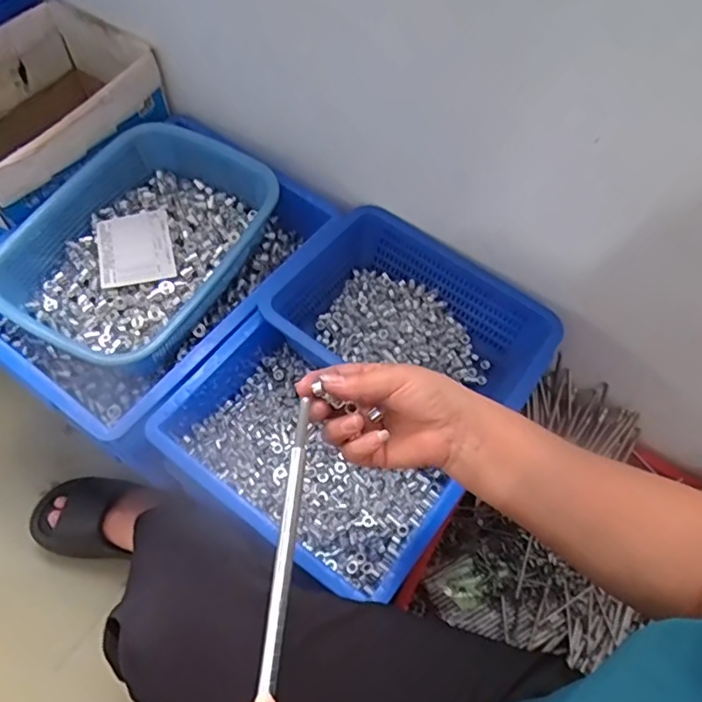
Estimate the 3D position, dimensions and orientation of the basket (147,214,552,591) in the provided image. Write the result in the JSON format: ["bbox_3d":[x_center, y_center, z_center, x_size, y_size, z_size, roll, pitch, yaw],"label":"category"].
[{"bbox_3d":[0.015,0.039,0.683,0.321,0.103,0.415,36,65,15],"label":"basket"}]

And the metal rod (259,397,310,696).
[{"bbox_3d":[-0.044,0.125,0.381,0.011,0.007,0.179,7,74,-1],"label":"metal rod"}]

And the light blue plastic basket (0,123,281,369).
[{"bbox_3d":[-0.274,-0.133,0.746,0.245,0.096,0.335,27,63,11],"label":"light blue plastic basket"}]

